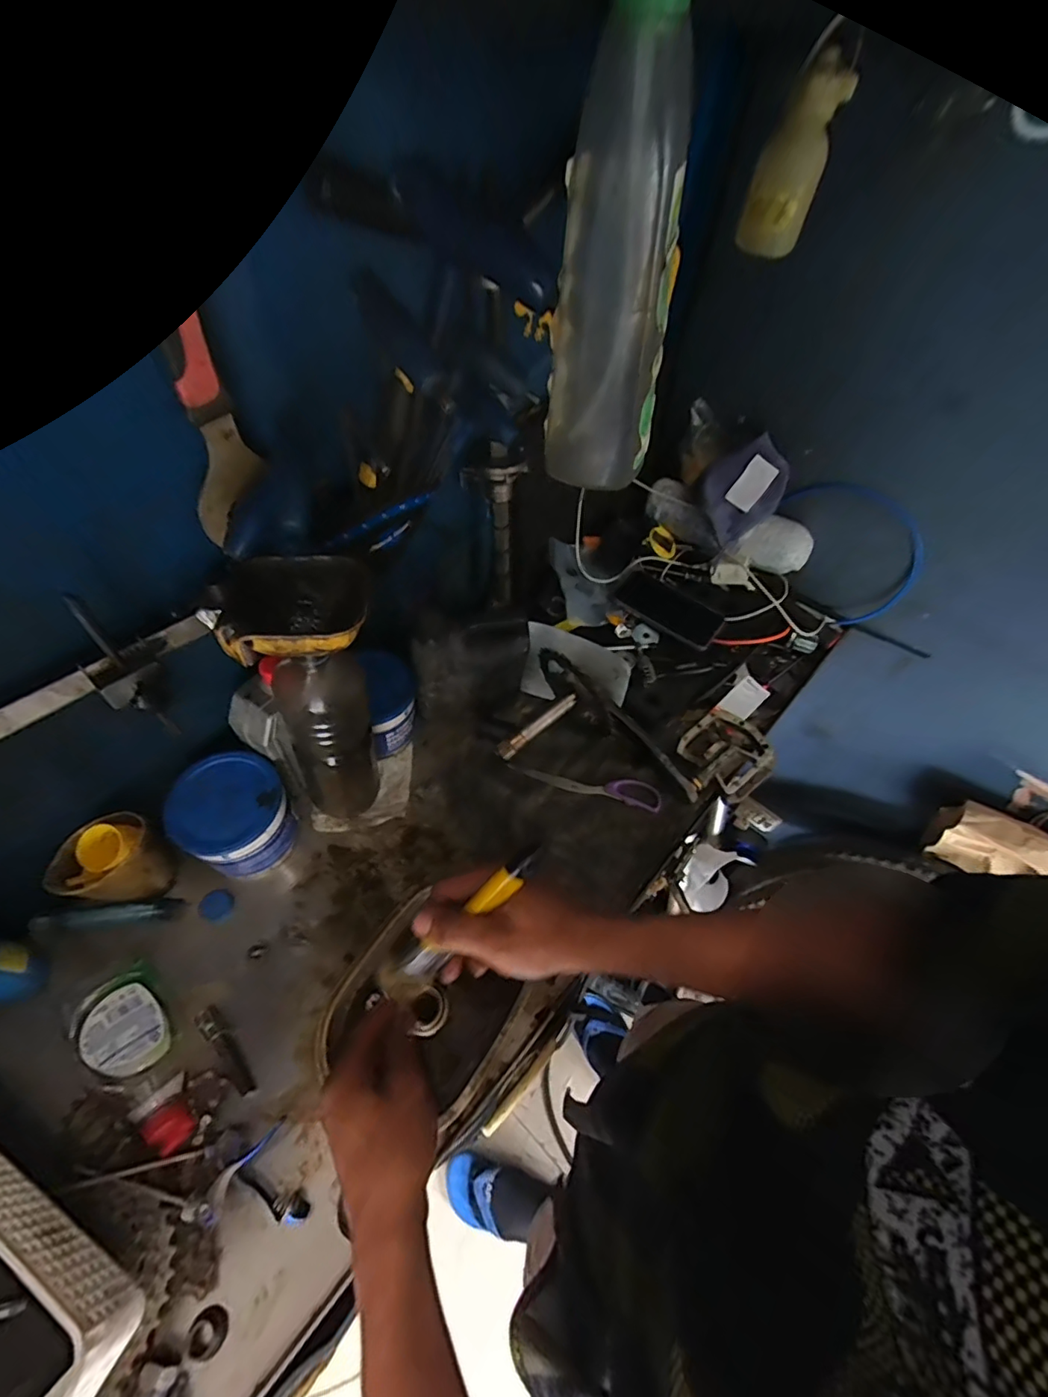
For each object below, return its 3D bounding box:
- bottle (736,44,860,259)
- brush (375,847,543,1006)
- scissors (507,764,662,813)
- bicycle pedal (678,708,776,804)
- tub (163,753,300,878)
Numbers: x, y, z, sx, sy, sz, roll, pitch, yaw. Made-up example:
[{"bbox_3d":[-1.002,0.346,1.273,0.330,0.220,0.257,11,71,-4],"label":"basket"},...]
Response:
[{"bbox_3d":[0.173,-0.344,0.340,0.041,0.087,0.044,16,55,6],"label":"bottle"},{"bbox_3d":[-0.045,0.163,0.385,0.163,0.038,0.026,-49,64,17],"label":"brush"},{"bbox_3d":[0.078,0.102,0.660,0.186,0.011,0.035,15,55,5],"label":"scissors"},{"bbox_3d":[0.252,0.073,0.663,0.105,0.034,0.102,-36,65,-26],"label":"bicycle pedal"},{"bbox_3d":[-0.294,0.125,0.549,0.099,0.100,0.099,3,55,-4],"label":"tub"}]

